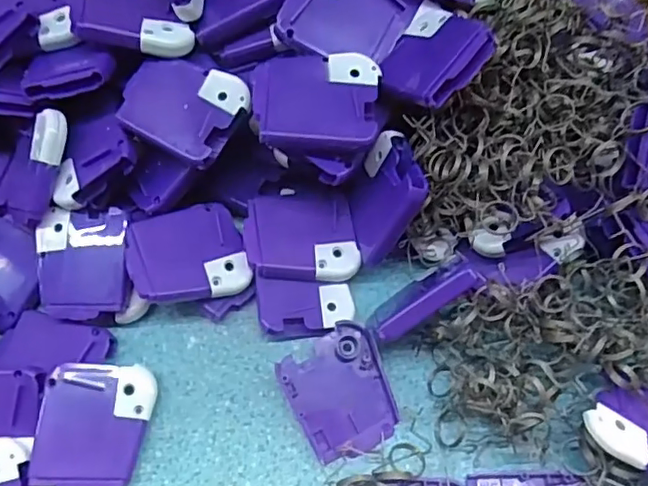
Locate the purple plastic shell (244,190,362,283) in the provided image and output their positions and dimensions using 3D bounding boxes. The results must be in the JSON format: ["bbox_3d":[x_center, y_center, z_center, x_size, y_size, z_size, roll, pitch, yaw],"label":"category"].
[{"bbox_3d":[-0.013,-0.002,0.323,0.059,0.018,0.052,-10,63,-3],"label":"purple plastic shell"}]

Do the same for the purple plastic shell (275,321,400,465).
[{"bbox_3d":[0.009,0.077,0.298,0.050,0.009,0.059,-24,65,-10],"label":"purple plastic shell"}]

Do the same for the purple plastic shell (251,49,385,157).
[{"bbox_3d":[-0.003,-0.069,0.289,0.061,0.017,0.049,-3,60,1],"label":"purple plastic shell"}]

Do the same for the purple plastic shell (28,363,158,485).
[{"bbox_3d":[-0.114,0.091,0.286,0.050,0.015,0.061,13,65,-16],"label":"purple plastic shell"}]

